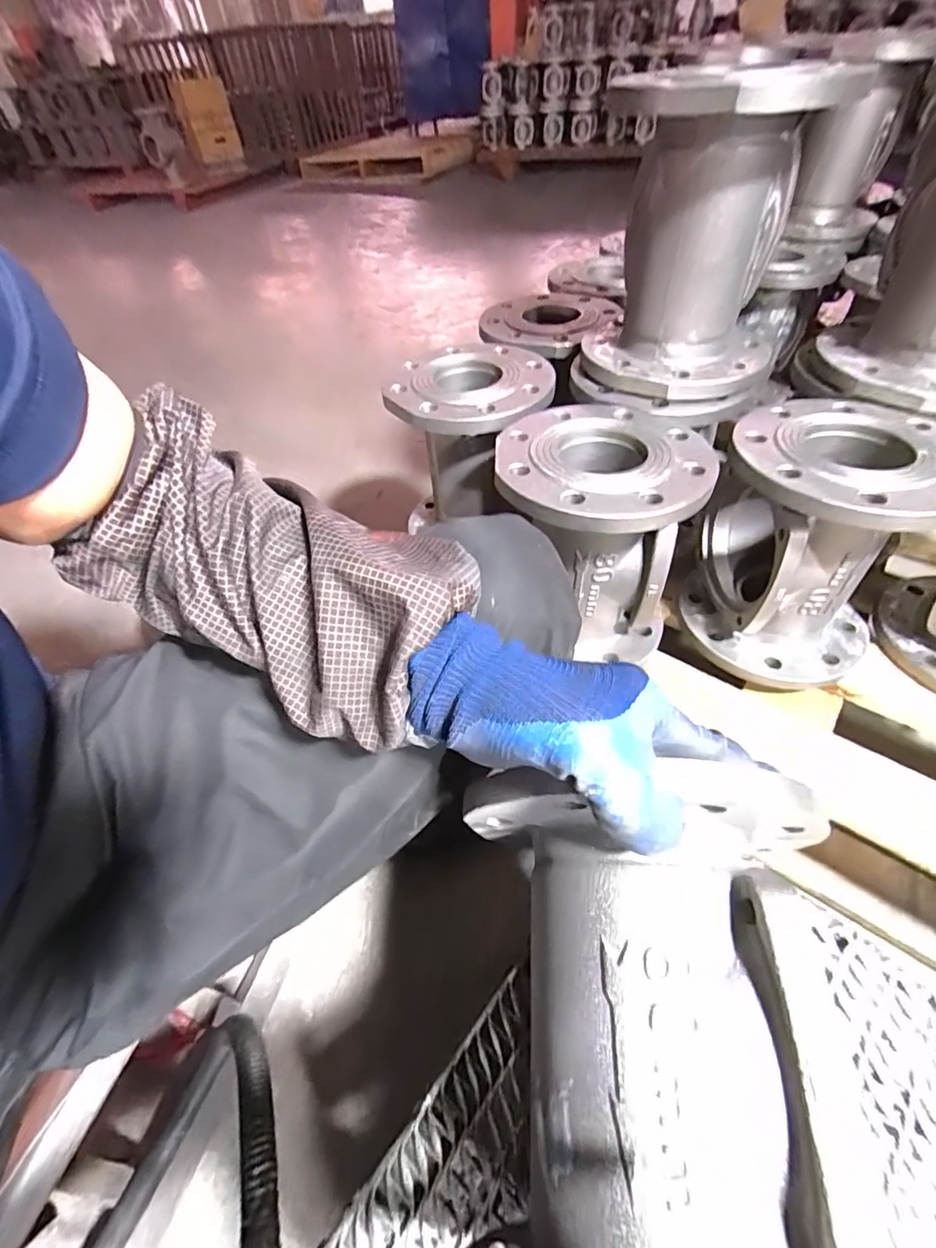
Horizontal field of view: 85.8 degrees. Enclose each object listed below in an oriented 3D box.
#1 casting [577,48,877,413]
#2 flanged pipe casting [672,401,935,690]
[{"bbox_3d":[0.205,-0.340,0.470,0.187,0.221,0.183,11,51,14],"label":"casting"},{"bbox_3d":[0.331,-0.075,0.501,0.182,0.218,0.176,28,57,26],"label":"flanged pipe casting"}]

